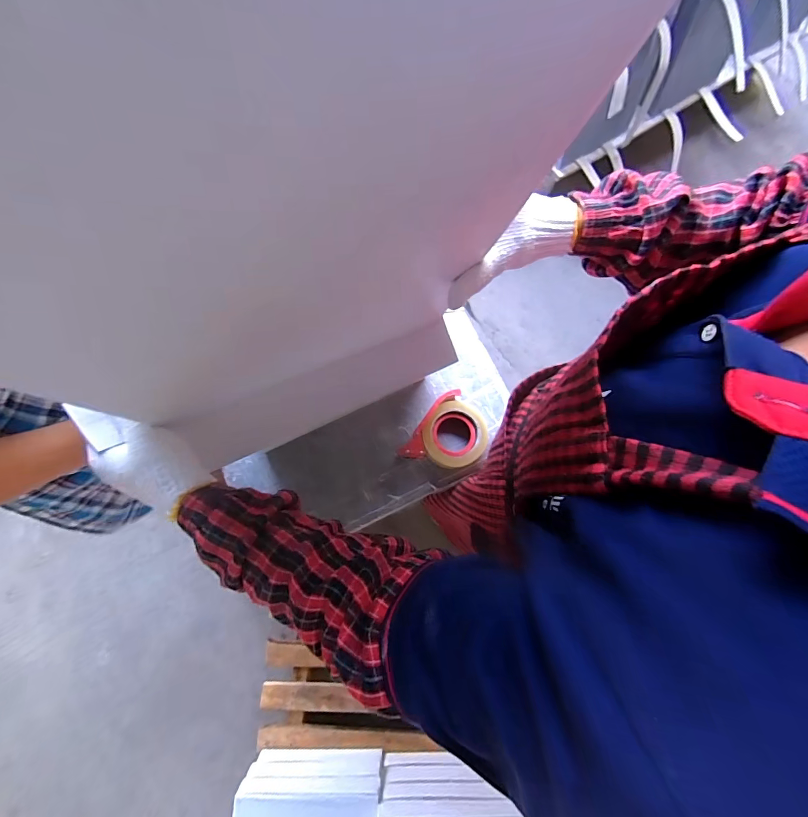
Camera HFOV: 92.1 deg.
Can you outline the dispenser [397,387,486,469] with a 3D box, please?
[{"bbox_3d":[0.076,0.048,0.644,0.105,0.057,0.143,36,80,6],"label":"dispenser"}]

